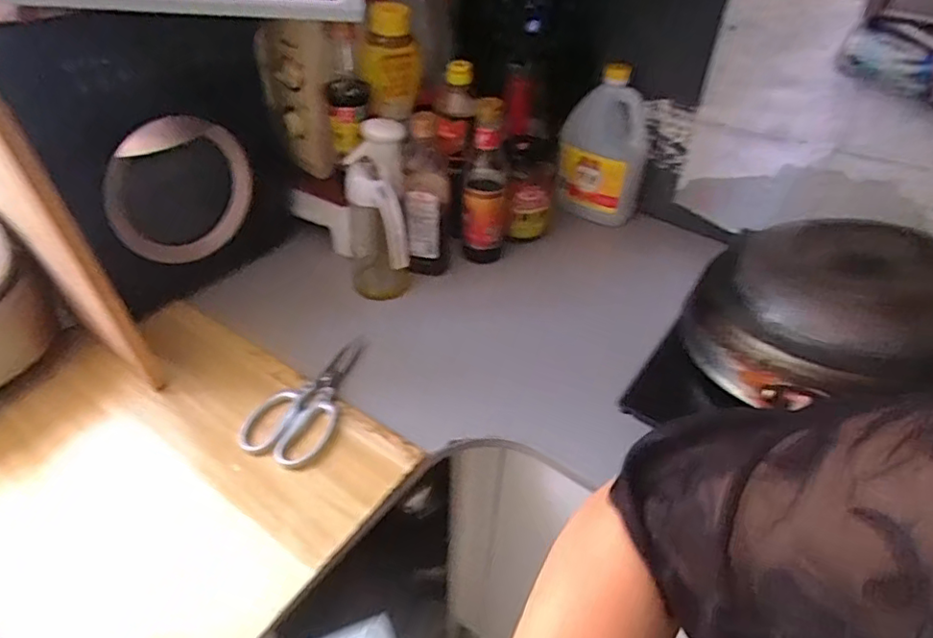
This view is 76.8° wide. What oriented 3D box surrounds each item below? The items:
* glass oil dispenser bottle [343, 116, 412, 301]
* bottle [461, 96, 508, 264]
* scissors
[{"bbox_3d":[-0.127,-0.141,0.843,0.084,0.222,0.153,-2,42,-5],"label":"glass oil dispenser bottle"},{"bbox_3d":[0.029,-0.199,0.878,0.067,0.243,0.058,6,42,3],"label":"bottle"},{"bbox_3d":[-0.182,0.085,0.728,0.097,0.018,0.215,18,44,16],"label":"scissors"}]

